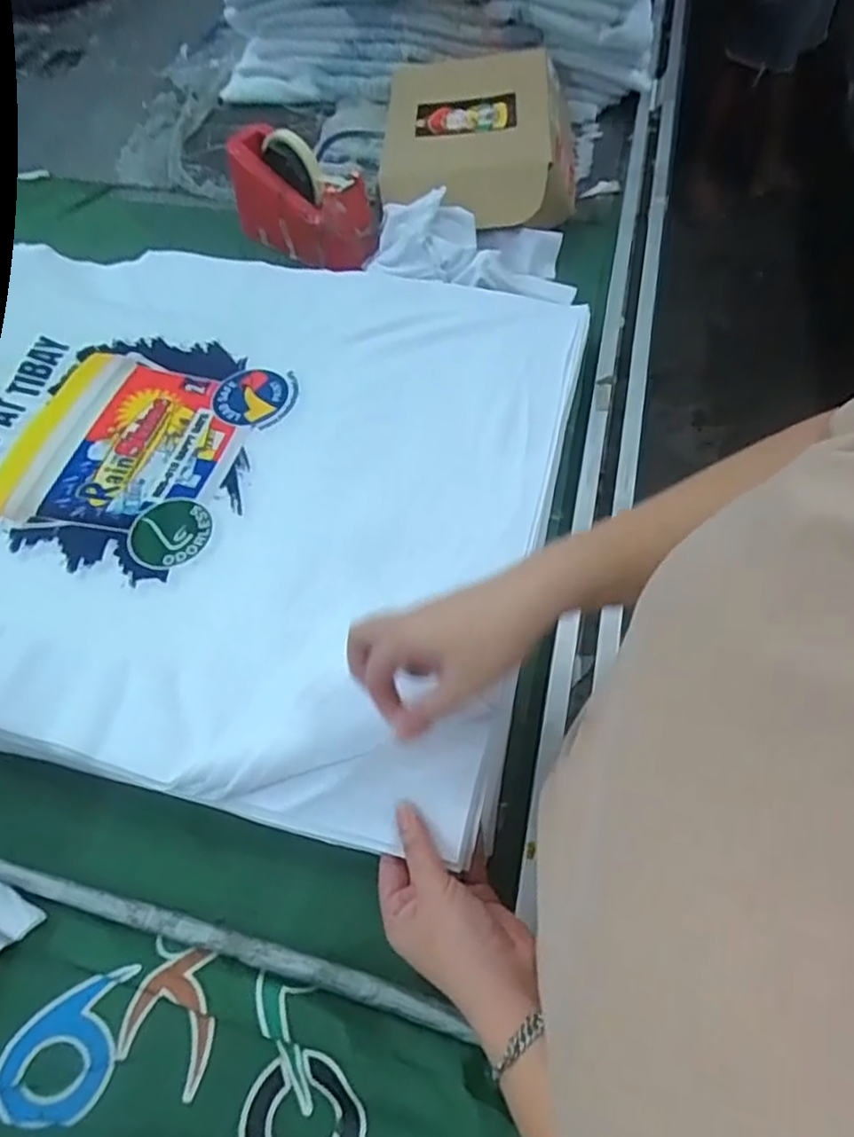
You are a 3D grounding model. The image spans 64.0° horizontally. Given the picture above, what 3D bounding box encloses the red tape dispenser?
[{"bbox_3d":[-0.149,-0.419,0.791,0.197,0.116,0.056,32,67,18],"label":"red tape dispenser"}]

